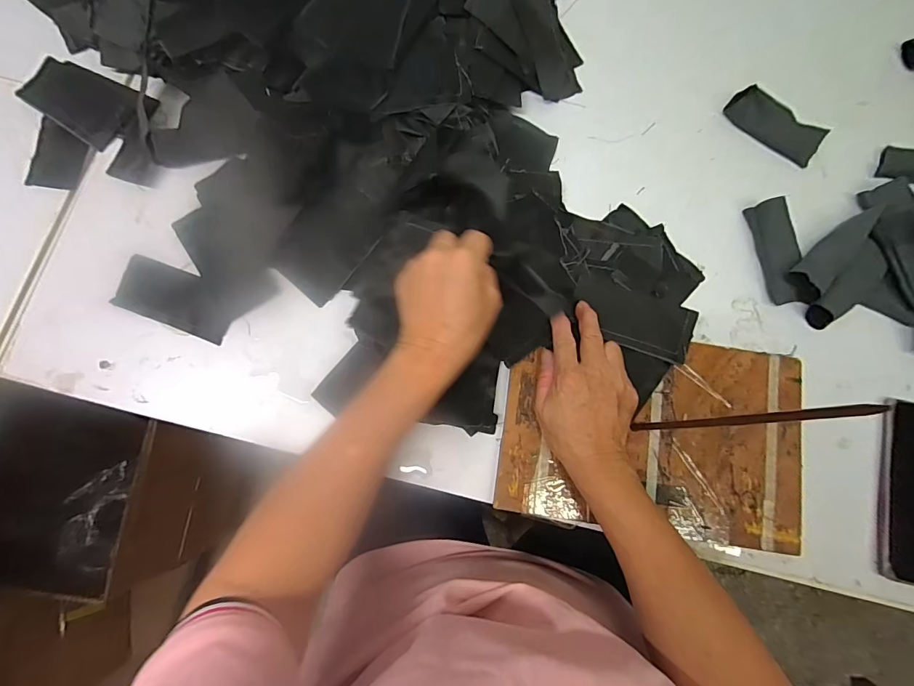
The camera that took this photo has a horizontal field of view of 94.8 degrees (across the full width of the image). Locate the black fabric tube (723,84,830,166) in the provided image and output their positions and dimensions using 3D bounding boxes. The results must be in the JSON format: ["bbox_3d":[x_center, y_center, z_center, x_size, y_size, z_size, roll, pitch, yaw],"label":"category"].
[{"bbox_3d":[0.342,-0.236,0.448,0.103,0.018,0.041,35,81,6],"label":"black fabric tube"}]

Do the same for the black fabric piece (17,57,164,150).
[{"bbox_3d":[-0.395,-0.256,0.445,0.137,0.007,0.072,29,80,7],"label":"black fabric piece"}]

